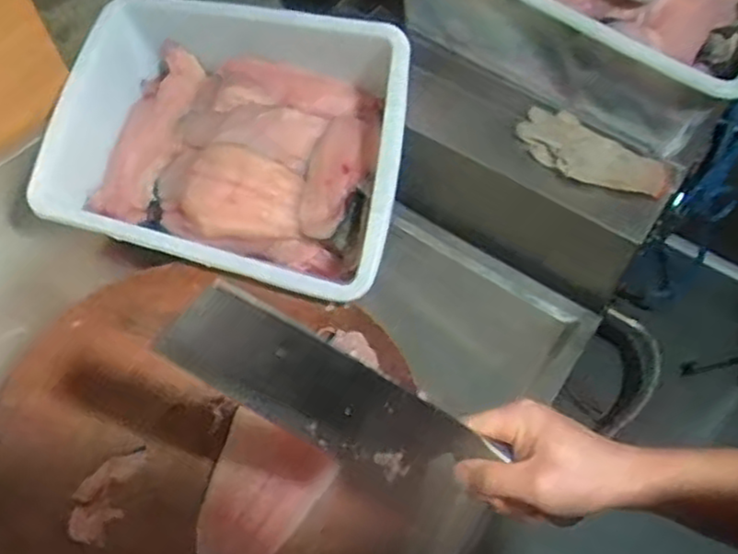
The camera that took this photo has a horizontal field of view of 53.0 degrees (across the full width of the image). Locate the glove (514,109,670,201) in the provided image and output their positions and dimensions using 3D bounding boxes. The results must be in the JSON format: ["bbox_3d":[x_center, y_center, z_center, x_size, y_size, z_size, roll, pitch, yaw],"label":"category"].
[{"bbox_3d":[0.279,-0.154,0.922,0.192,0.019,0.103,29,56,16],"label":"glove"}]

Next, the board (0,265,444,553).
[{"bbox_3d":[-0.151,0.180,0.716,0.406,0.086,0.374,2,53,-3],"label":"board"}]

